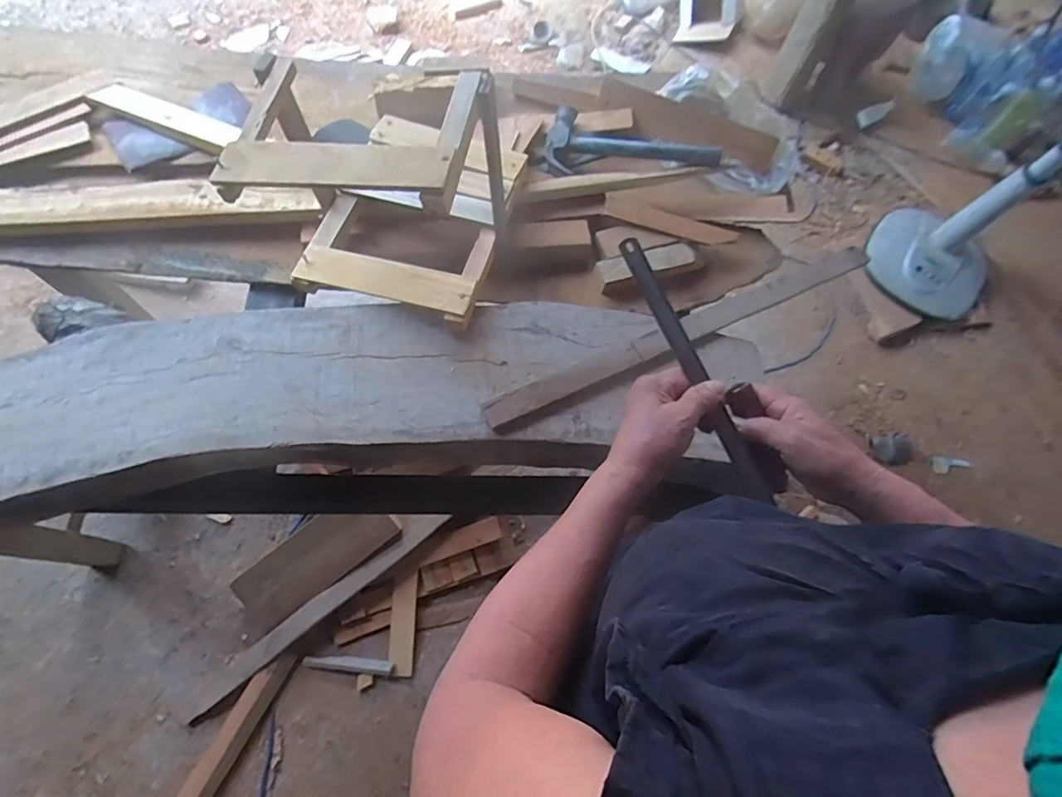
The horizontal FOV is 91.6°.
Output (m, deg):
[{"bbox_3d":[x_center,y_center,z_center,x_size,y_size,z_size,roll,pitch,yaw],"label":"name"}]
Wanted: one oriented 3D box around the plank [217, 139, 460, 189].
[{"bbox_3d":[-0.164,-0.191,0.422,0.203,0.008,0.052,5,65,10],"label":"plank"}]

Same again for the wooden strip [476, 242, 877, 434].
[{"bbox_3d":[0.187,-0.085,0.579,0.509,0.015,0.037,-25,74,-13],"label":"wooden strip"}]

